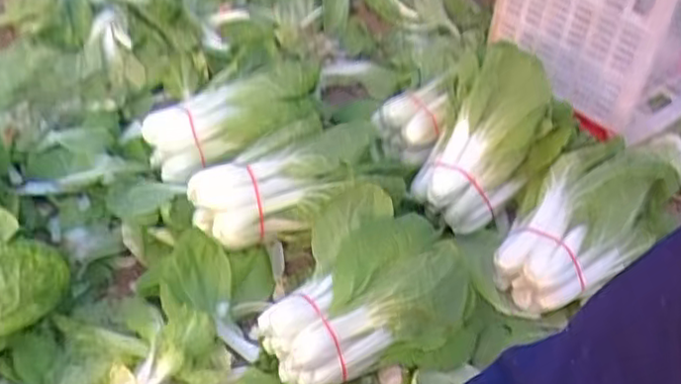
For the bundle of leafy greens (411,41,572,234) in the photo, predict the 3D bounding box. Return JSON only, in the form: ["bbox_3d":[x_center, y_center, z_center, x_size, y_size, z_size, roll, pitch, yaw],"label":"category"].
[{"bbox_3d":[0.217,-0.070,1.020,0.188,0.090,0.258,28,84,16],"label":"bundle of leafy greens"}]

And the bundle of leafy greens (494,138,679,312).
[{"bbox_3d":[0.318,0.046,0.933,0.255,0.106,0.136,-44,41,-8],"label":"bundle of leafy greens"}]

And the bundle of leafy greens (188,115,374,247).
[{"bbox_3d":[-0.067,-0.023,0.966,0.281,0.083,0.137,-30,51,-19],"label":"bundle of leafy greens"}]

